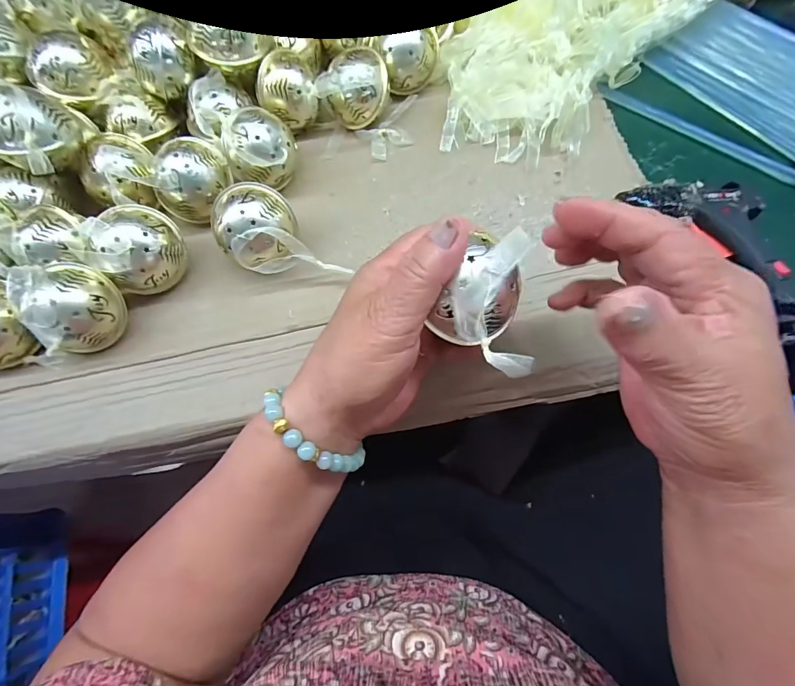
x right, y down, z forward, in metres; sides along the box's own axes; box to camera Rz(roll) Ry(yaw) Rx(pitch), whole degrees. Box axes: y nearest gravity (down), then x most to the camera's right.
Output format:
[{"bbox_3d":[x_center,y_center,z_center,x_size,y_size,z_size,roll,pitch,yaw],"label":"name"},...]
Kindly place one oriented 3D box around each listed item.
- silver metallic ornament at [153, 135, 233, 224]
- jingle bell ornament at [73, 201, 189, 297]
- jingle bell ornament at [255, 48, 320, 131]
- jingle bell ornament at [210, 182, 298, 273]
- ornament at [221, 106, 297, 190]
[{"bbox_3d":[-0.156,-0.128,0.312,0.043,0.041,0.053,9,67,6],"label":"silver metallic ornament"},{"bbox_3d":[-0.191,-0.071,0.296,0.054,0.048,0.056,-1,67,2],"label":"jingle bell ornament"},{"bbox_3d":[-0.094,-0.214,0.344,0.047,0.042,0.041,-20,67,-6],"label":"jingle bell ornament"},{"bbox_3d":[-0.102,-0.080,0.298,0.055,0.052,0.055,-10,67,-2],"label":"jingle bell ornament"},{"bbox_3d":[-0.107,-0.156,0.322,0.047,0.042,0.051,-1,67,2],"label":"ornament"}]

